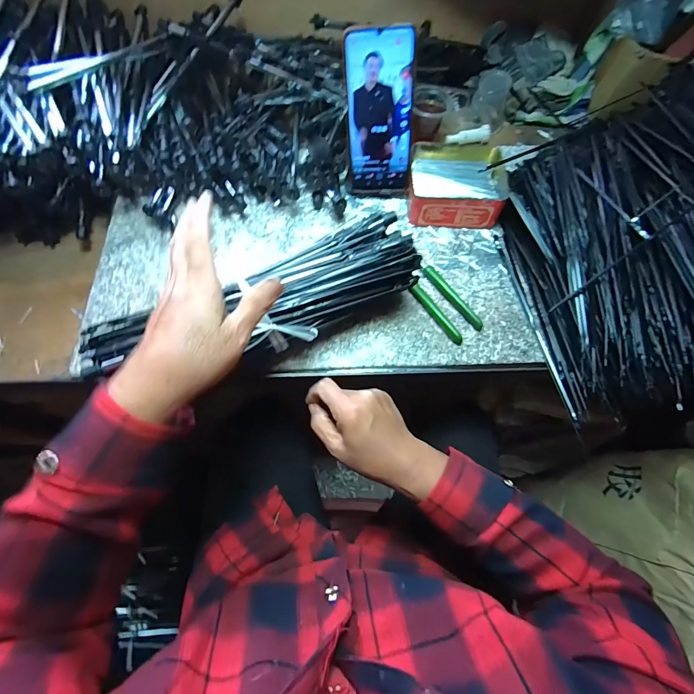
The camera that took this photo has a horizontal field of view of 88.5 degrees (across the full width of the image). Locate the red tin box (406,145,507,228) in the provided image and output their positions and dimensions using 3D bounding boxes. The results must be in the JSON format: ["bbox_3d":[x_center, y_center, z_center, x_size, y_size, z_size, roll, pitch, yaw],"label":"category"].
[{"bbox_3d":[0.142,-0.219,0.477,0.124,0.040,0.114,2,67,1],"label":"red tin box"}]

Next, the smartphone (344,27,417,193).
[{"bbox_3d":[0.039,-0.274,0.425,0.077,0.160,0.006,2,40,7],"label":"smartphone"}]

